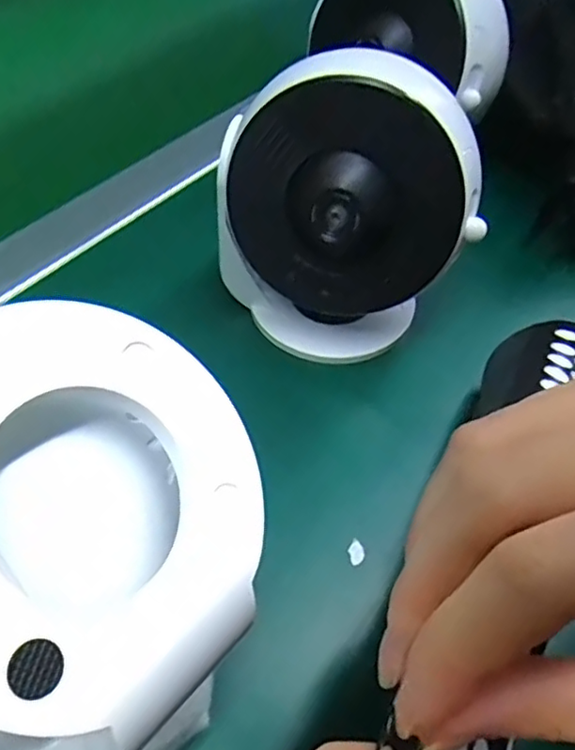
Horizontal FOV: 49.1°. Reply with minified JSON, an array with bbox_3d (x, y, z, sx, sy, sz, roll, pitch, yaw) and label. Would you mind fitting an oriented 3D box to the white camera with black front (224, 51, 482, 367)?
[{"bbox_3d":[0.026,-0.071,0.281,0.109,0.119,0.068,11,52,6],"label":"white camera with black front"}]

